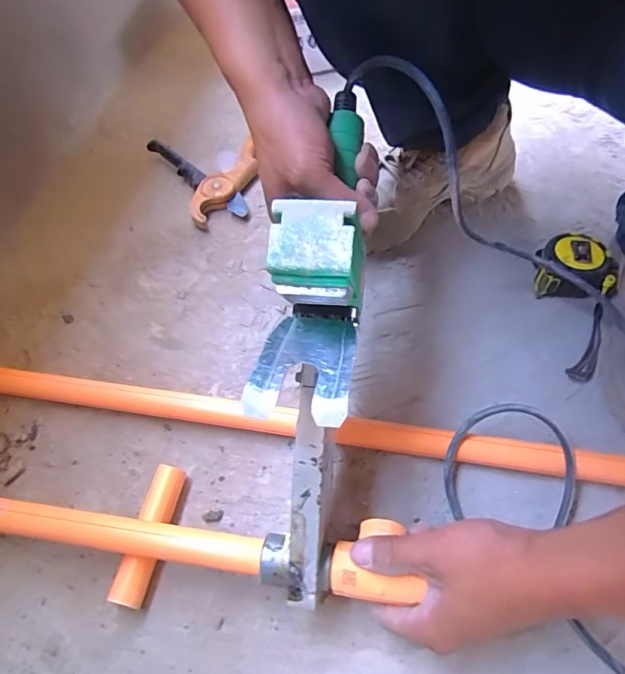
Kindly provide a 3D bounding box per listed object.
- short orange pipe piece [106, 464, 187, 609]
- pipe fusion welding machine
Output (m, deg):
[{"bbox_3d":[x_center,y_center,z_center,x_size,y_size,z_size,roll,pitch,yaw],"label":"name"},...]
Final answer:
[{"bbox_3d":[-0.135,0.162,0.384,0.025,0.024,0.107,7,57,9],"label":"short orange pipe piece"},{"bbox_3d":[0.000,0.001,0.311,0.057,0.123,0.352,5,93,8],"label":"pipe fusion welding machine"}]

